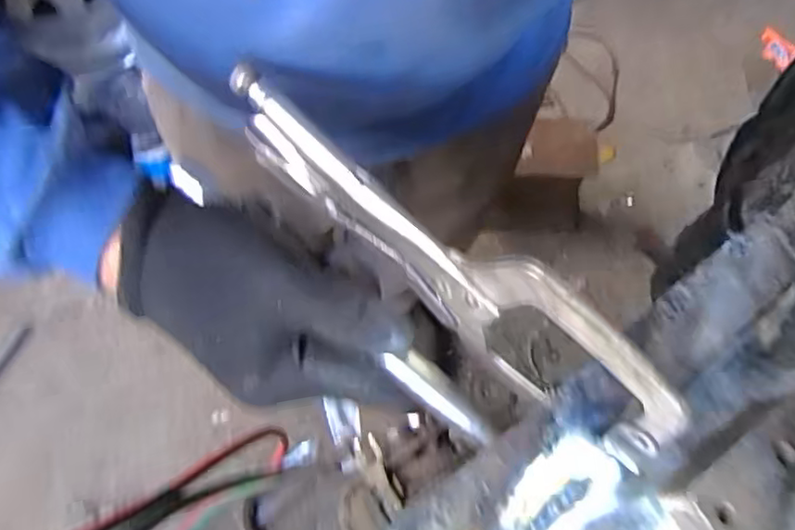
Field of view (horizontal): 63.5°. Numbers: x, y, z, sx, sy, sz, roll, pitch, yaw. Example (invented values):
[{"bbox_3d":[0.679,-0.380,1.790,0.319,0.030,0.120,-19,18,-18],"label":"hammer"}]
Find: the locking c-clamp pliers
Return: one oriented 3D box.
[{"bbox_3d":[0.012,-0.008,0.301,0.258,0.111,0.018,43,75,13],"label":"locking c-clamp pliers"}]

